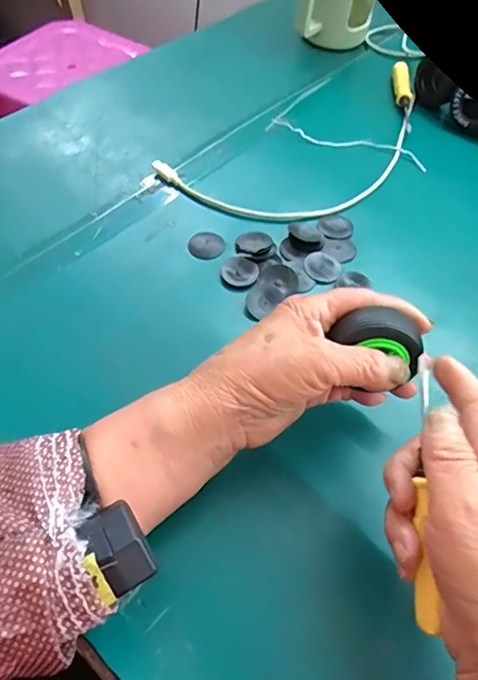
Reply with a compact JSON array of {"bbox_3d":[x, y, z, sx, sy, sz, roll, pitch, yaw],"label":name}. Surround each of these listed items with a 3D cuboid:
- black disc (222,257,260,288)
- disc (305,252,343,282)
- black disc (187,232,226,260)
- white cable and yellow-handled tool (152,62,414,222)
[{"bbox_3d":[0.001,-0.050,0.383,0.026,0.006,0.024,2,55,-3],"label":"black disc"},{"bbox_3d":[0.063,-0.056,0.389,0.027,0.004,0.029,2,55,-3],"label":"disc"},{"bbox_3d":[-0.025,-0.074,0.404,0.028,0.004,0.027,2,55,-3],"label":"black disc"},{"bbox_3d":[0.085,-0.175,0.473,0.299,0.011,0.126,-30,63,-23],"label":"white cable and yellow-handled tool"}]

